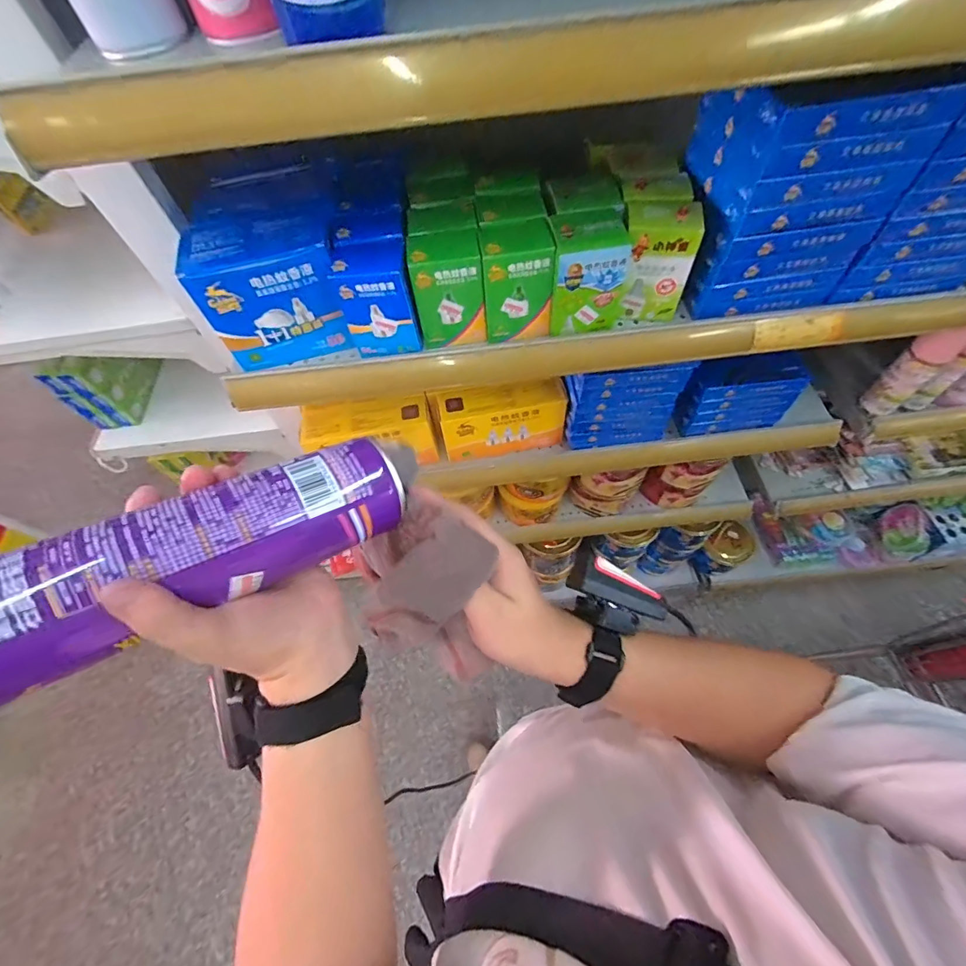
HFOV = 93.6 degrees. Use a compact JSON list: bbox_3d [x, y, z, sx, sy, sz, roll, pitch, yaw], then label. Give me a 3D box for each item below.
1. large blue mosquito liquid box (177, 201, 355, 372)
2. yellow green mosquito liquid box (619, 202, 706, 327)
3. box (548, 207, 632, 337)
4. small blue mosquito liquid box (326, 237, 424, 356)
[{"bbox_3d":[-0.206,-0.203,0.460,0.126,0.121,0.101,-9,62,-1],"label":"large blue mosquito liquid box"},{"bbox_3d":[0.170,-0.219,0.455,0.063,0.103,0.044,0,62,4],"label":"yellow green mosquito liquid box"},{"bbox_3d":[0.102,-0.210,0.446,0.073,0.103,0.062,-9,62,-1],"label":"box"},{"bbox_3d":[-0.102,-0.180,0.452,0.070,0.095,0.048,-7,62,0],"label":"small blue mosquito liquid box"}]

